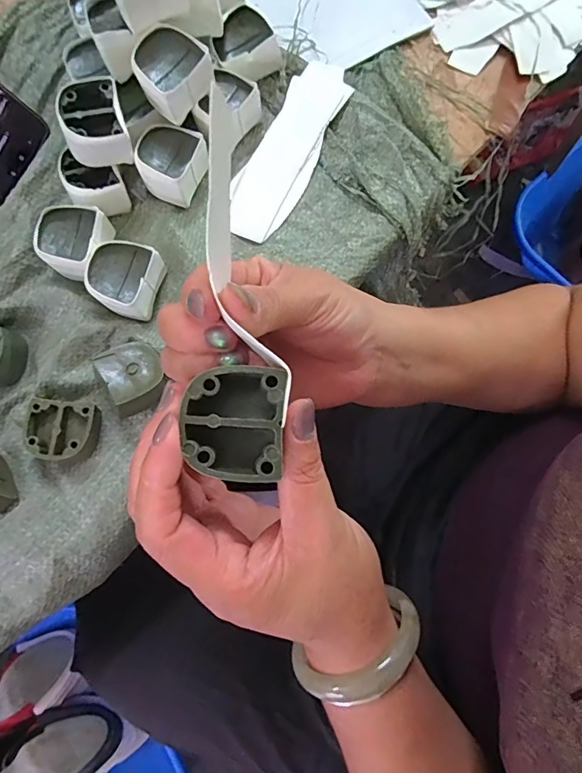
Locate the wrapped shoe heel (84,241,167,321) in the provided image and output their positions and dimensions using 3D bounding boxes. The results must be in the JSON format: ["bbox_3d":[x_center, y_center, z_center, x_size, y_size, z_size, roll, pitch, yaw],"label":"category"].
[{"bbox_3d":[-0.119,-0.076,0.331,0.042,0.025,0.051,17,79,5],"label":"wrapped shoe heel"}]

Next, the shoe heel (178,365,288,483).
[{"bbox_3d":[-0.022,0.015,0.184,0.037,0.022,0.042,3,76,2],"label":"shoe heel"}]

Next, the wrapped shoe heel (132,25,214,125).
[{"bbox_3d":[-0.087,-0.224,0.331,0.045,0.032,0.050,43,82,9],"label":"wrapped shoe heel"}]

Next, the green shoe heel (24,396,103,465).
[{"bbox_3d":[-0.156,0.031,0.317,0.042,0.022,0.042,4,78,2],"label":"green shoe heel"}]

